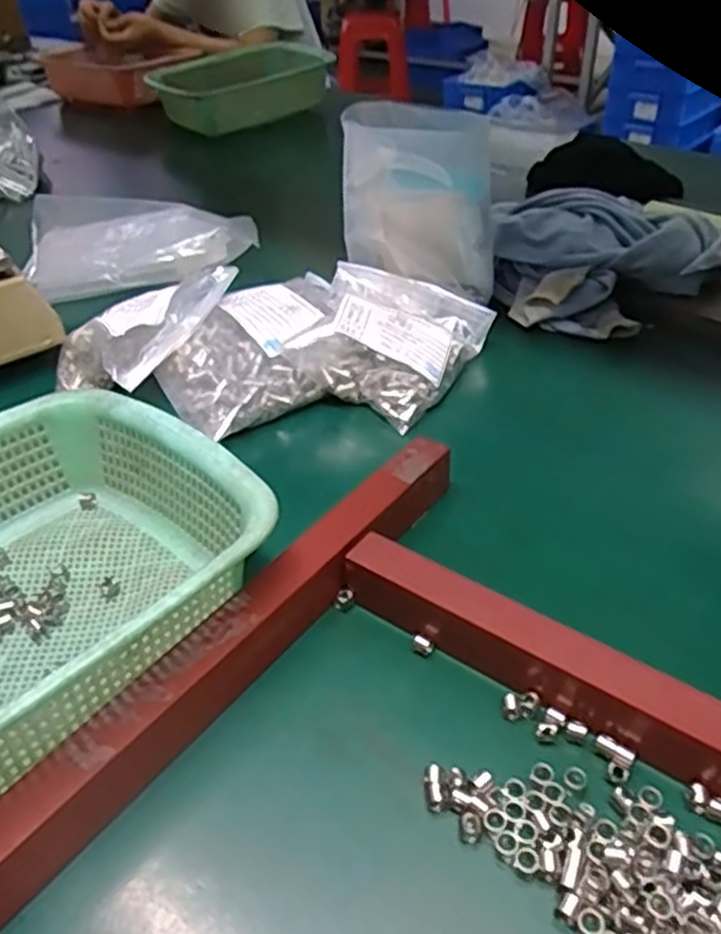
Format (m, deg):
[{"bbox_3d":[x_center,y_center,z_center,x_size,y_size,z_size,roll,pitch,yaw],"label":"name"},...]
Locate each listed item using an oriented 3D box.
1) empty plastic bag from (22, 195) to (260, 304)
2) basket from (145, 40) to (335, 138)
[{"bbox_3d":[-0.243,-0.256,0.828,0.245,0.050,0.172,-9,40,-6],"label":"empty plastic bag"},{"bbox_3d":[-0.192,-0.641,1.251,0.260,0.086,0.178,-26,44,-24],"label":"basket"}]

